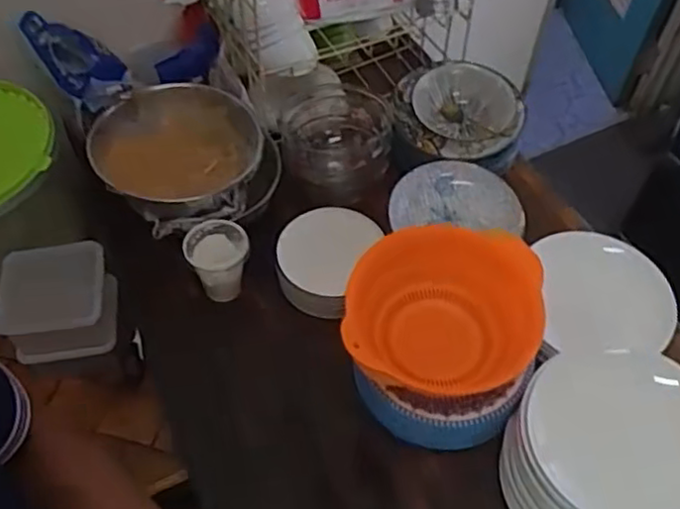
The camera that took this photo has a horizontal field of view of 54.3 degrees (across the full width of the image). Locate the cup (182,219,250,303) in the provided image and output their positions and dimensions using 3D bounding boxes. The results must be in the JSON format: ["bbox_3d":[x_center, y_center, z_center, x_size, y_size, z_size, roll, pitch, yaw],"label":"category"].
[{"bbox_3d":[-0.173,0.009,0.956,0.086,0.093,0.086,0,53,0],"label":"cup"}]

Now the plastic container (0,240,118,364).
[{"bbox_3d":[-0.395,0.066,0.945,0.143,0.108,0.136,-13,54,-10],"label":"plastic container"}]

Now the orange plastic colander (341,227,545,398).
[{"bbox_3d":[0.126,0.075,0.830,0.234,0.118,0.195,0,53,0],"label":"orange plastic colander"}]

